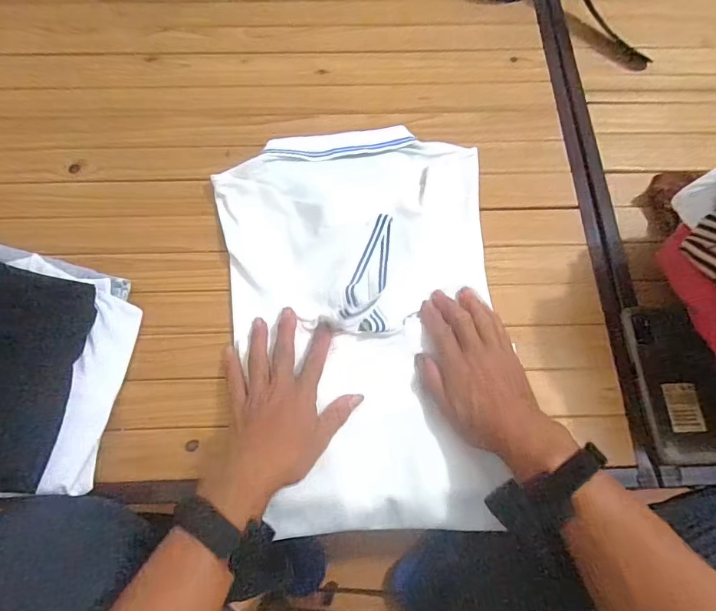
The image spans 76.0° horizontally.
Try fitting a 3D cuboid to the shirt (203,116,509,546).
[{"bbox_3d":[0.009,0.000,0.499,0.291,0.030,0.443,-7,69,-3],"label":"shirt"}]

